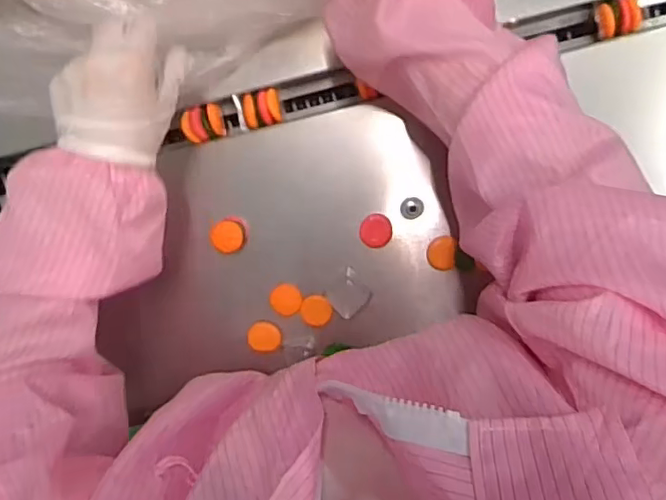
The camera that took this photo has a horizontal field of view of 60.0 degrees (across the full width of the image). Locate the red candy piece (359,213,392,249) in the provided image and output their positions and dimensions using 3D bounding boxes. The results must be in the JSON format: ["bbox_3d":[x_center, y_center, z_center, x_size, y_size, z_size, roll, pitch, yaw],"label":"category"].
[{"bbox_3d":[0.038,-0.017,0.514,0.028,0.009,0.029,1,95,5],"label":"red candy piece"}]

